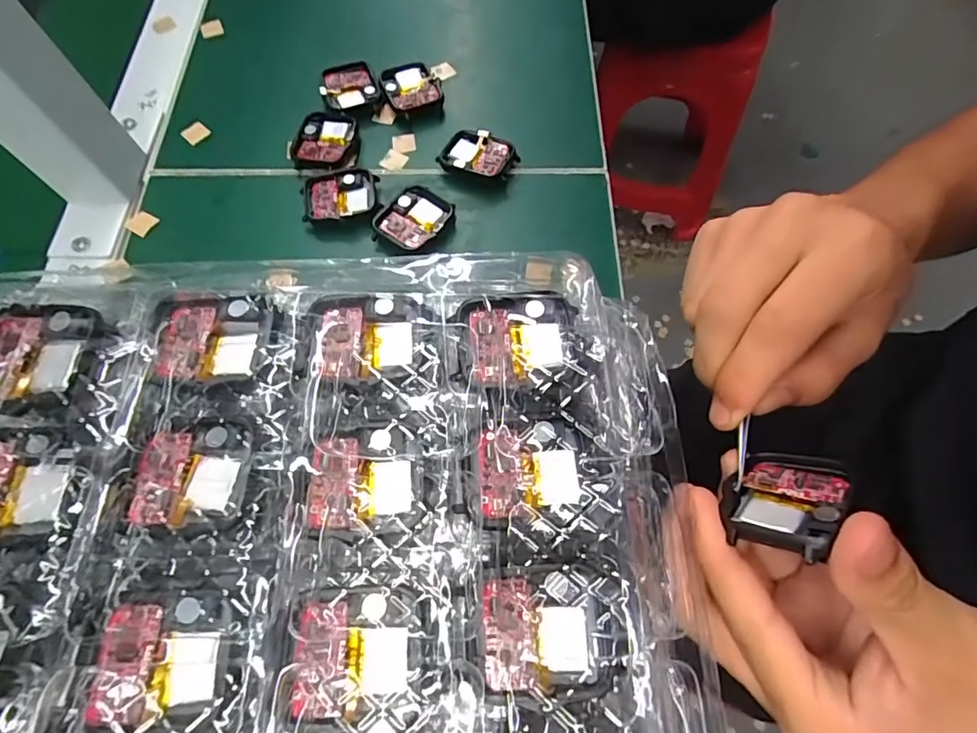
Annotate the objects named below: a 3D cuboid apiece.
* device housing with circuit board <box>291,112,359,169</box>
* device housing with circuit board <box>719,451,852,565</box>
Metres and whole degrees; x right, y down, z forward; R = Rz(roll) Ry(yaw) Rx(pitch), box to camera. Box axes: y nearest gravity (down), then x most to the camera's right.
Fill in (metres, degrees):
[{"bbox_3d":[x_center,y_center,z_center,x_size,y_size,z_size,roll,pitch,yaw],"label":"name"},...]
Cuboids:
[{"bbox_3d":[-0.107,-0.148,0.323,0.040,0.007,0.044,10,68,4],"label":"device housing with circuit board"},{"bbox_3d":[0.103,0.045,0.174,0.036,0.005,0.044,5,32,47],"label":"device housing with circuit board"}]

